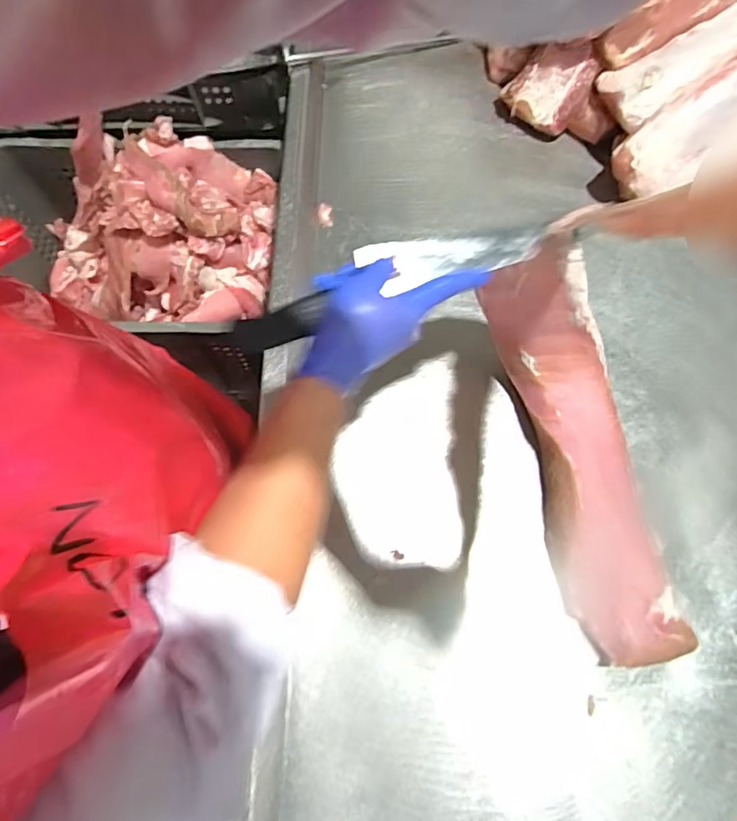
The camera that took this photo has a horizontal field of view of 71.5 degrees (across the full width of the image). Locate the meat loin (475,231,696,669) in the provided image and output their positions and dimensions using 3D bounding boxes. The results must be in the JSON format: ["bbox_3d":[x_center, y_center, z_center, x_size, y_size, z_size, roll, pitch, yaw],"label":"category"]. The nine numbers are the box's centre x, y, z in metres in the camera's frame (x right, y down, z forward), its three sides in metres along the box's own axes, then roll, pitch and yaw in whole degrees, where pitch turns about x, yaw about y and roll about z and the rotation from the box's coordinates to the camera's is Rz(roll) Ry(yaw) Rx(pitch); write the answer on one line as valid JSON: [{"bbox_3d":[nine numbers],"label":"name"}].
[{"bbox_3d":[0.228,0.047,0.526,0.116,0.119,0.397,-14,87,-5],"label":"meat loin"}]

